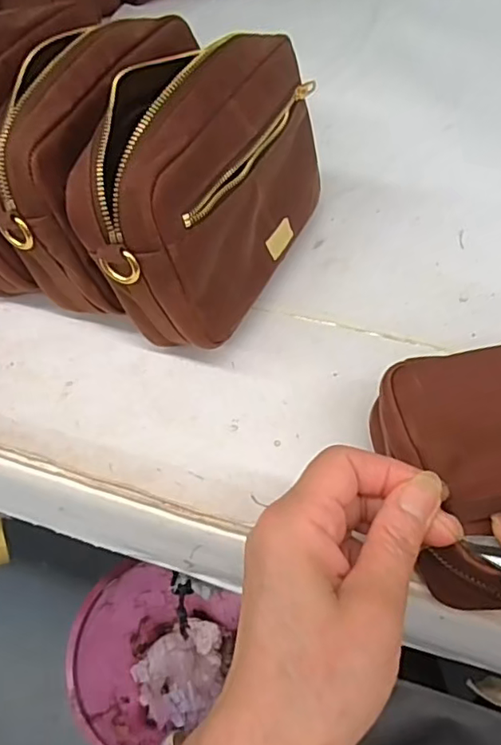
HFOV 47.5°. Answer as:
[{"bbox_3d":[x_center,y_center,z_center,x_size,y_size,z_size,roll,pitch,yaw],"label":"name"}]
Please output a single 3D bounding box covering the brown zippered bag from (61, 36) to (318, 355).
[{"bbox_3d":[-0.024,-0.115,0.362,0.094,0.140,0.194,23,58,16],"label":"brown zippered bag"}]

